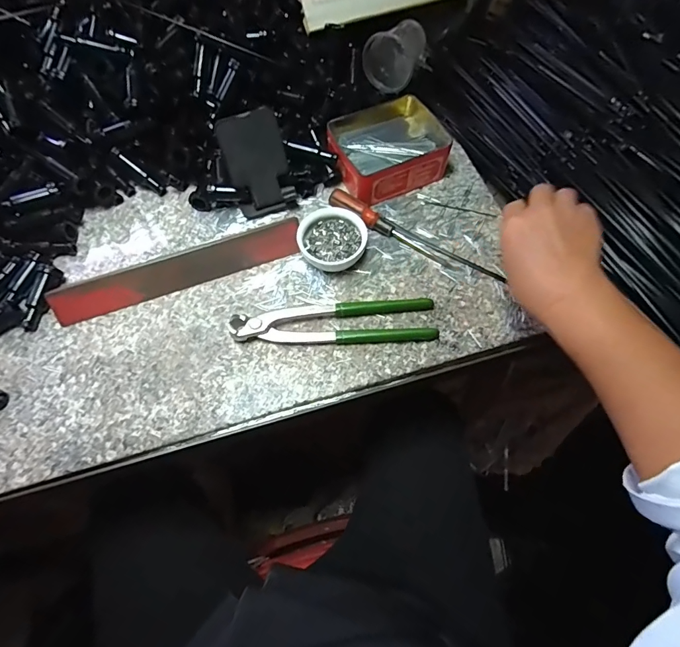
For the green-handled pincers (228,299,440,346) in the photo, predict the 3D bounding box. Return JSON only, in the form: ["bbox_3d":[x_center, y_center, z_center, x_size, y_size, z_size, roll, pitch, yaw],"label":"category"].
[{"bbox_3d":[-0.006,-0.001,0.399,0.198,0.017,0.044,-4,63,-1],"label":"green-handled pincers"}]

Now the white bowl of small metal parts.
[{"bbox_3d":[-0.008,-0.088,0.430,0.069,0.027,0.066,-1,63,1],"label":"white bowl of small metal parts"}]

